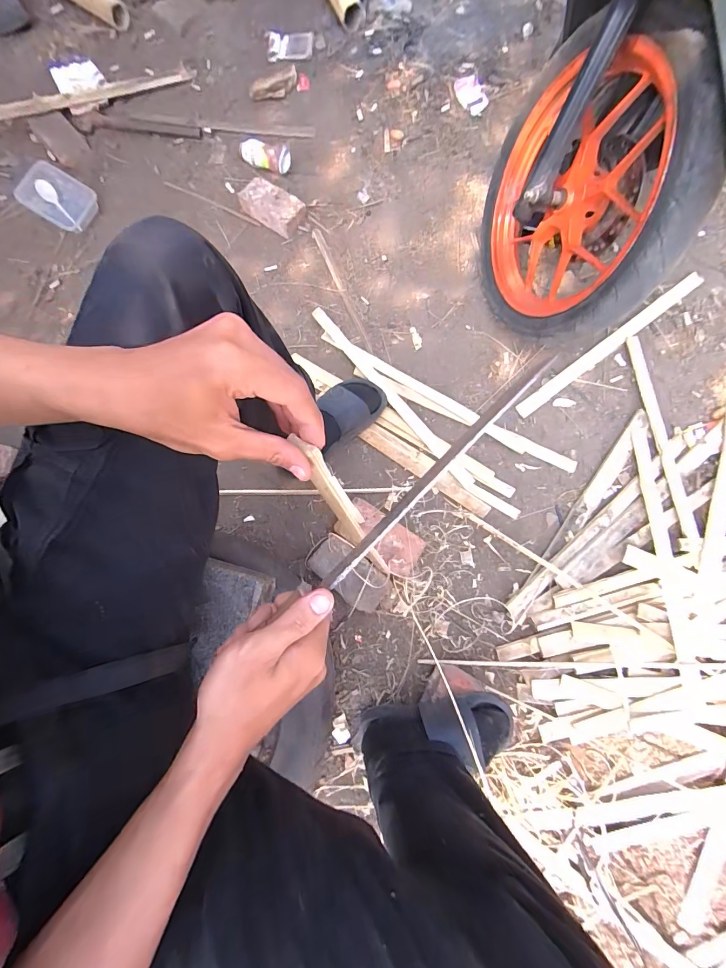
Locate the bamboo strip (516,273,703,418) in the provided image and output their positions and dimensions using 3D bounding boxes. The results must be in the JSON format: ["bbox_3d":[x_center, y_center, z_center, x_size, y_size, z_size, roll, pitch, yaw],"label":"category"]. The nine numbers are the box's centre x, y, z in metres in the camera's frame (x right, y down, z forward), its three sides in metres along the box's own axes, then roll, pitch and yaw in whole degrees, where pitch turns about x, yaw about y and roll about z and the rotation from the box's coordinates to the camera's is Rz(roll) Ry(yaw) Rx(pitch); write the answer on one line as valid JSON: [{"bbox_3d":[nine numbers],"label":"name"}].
[{"bbox_3d":[0.571,-0.325,0.878,0.559,0.011,0.032,-36,80,-8],"label":"bamboo strip"}]

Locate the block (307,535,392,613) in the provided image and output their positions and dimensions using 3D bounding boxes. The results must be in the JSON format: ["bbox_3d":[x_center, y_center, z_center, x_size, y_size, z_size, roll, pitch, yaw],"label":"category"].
[{"bbox_3d":[-0.021,0.175,0.737,0.159,0.068,0.083,39,82,11],"label":"block"}]

